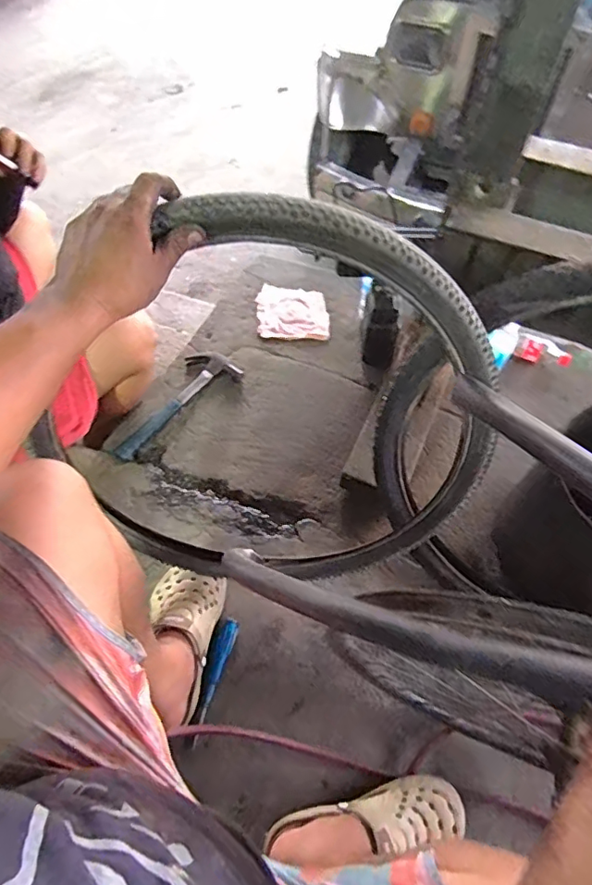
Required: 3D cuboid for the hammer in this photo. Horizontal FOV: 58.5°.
[{"bbox_3d":[-0.272,-0.094,1.166,0.123,0.026,0.328,37,64,19],"label":"hammer"}]

